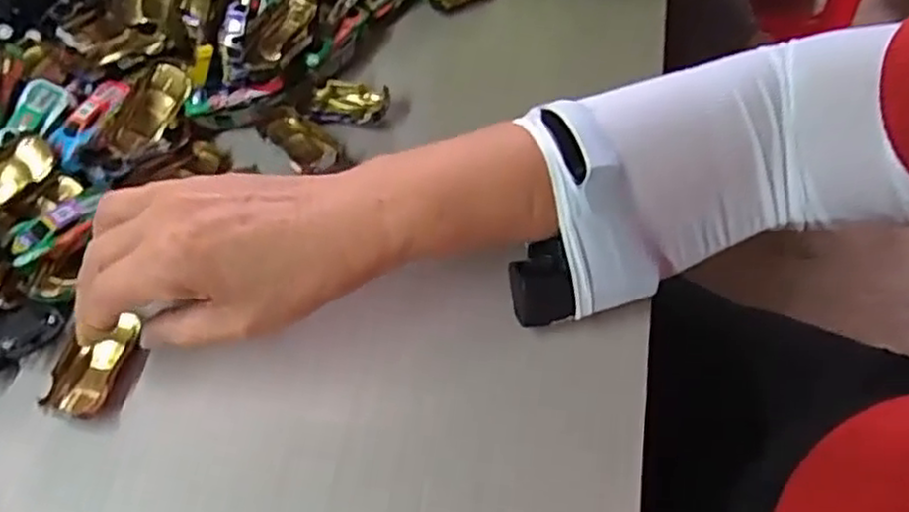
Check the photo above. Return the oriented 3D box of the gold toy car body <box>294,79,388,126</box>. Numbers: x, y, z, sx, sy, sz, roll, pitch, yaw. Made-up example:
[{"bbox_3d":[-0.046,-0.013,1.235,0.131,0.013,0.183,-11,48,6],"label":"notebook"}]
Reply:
[{"bbox_3d":[-0.070,-0.097,0.457,0.061,0.020,0.033,6,58,7],"label":"gold toy car body"}]

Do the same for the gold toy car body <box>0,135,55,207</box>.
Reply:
[{"bbox_3d":[-0.261,-0.046,0.416,0.061,0.015,0.028,-35,62,-1],"label":"gold toy car body"}]

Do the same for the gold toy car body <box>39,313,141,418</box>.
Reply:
[{"bbox_3d":[-0.182,0.054,0.366,0.031,0.012,0.054,14,59,11],"label":"gold toy car body"}]

